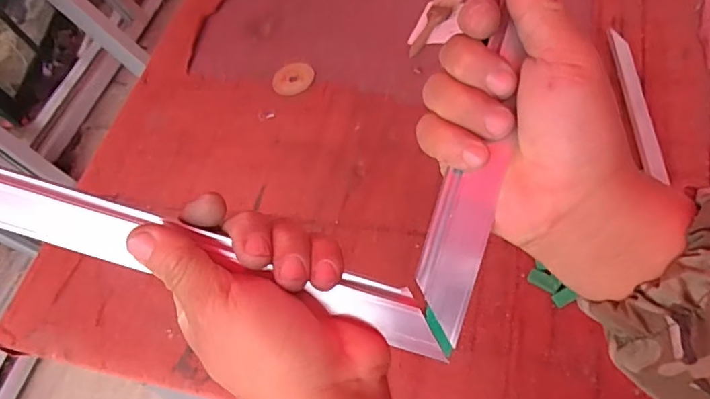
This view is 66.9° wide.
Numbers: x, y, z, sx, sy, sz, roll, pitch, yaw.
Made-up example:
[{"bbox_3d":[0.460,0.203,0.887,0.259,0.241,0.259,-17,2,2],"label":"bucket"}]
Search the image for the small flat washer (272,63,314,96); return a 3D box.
[{"bbox_3d":[-0.115,-0.226,1.002,0.076,0.008,0.084,-1,57,4],"label":"small flat washer"}]

